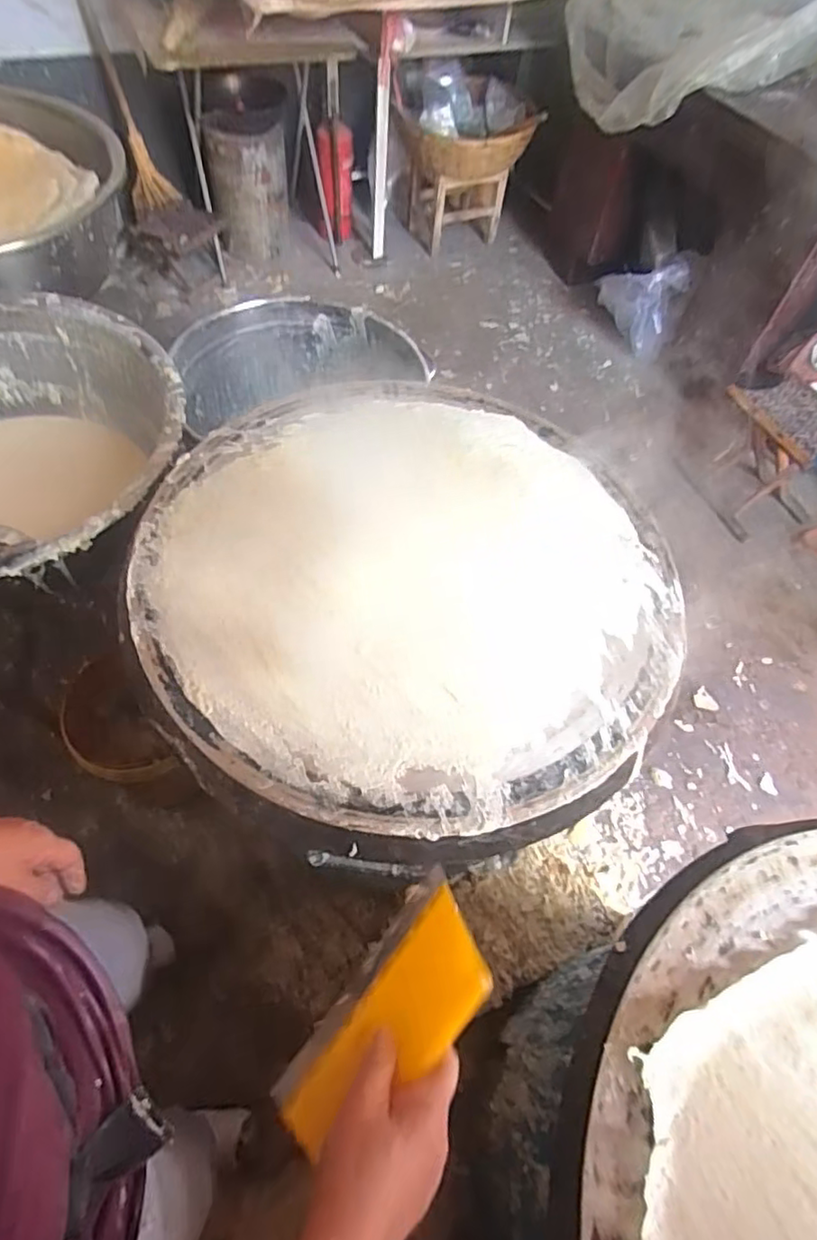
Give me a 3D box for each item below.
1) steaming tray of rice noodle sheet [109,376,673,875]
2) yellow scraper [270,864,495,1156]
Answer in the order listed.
[{"bbox_3d":[0.009,-0.060,0.712,0.592,0.043,0.632,28,60,14],"label":"steaming tray of rice noodle sheet"},{"bbox_3d":[-0.014,0.283,0.431,0.017,0.126,0.191,46,71,-13],"label":"yellow scraper"}]

